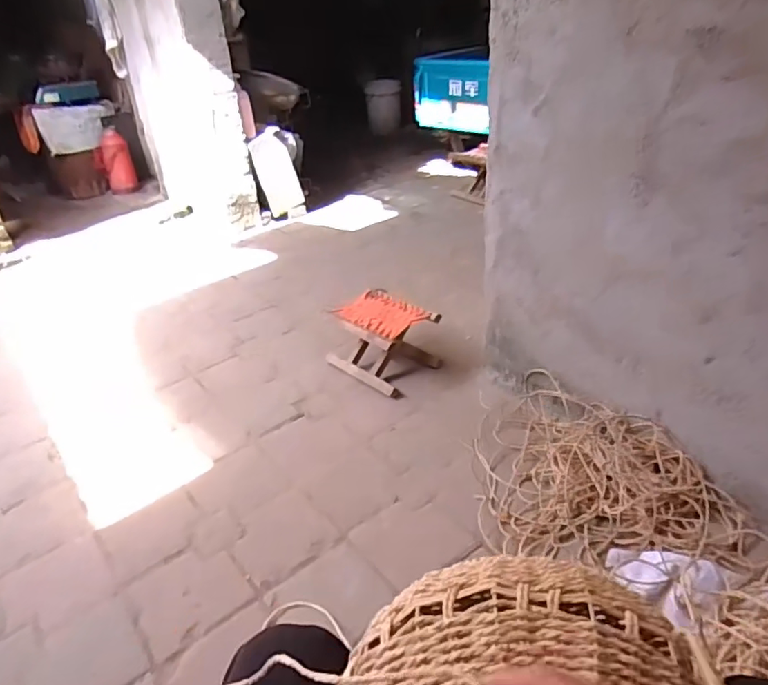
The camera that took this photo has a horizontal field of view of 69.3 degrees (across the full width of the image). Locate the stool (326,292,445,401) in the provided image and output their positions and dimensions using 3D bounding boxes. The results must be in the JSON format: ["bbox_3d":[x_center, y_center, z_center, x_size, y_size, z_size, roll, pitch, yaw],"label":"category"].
[{"bbox_3d":[-0.006,0.000,1.669,0.278,0.196,0.230,24,43,36],"label":"stool"}]

